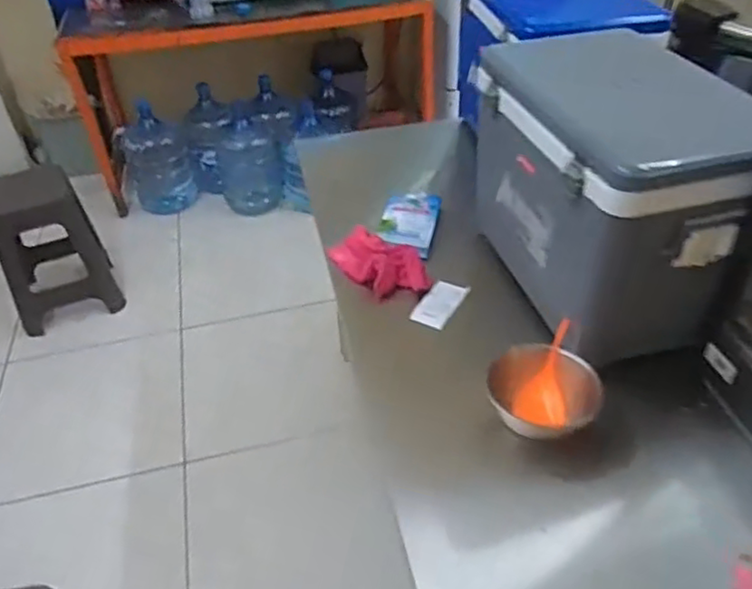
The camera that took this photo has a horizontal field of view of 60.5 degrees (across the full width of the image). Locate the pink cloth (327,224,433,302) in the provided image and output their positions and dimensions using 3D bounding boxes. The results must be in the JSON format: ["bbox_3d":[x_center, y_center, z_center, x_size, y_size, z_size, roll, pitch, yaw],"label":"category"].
[{"bbox_3d":[0.012,-0.068,1.290,0.220,0.054,0.148,15,44,21],"label":"pink cloth"}]

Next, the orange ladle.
[{"bbox_3d":[0.267,0.112,0.986,0.074,0.034,0.181,13,64,18],"label":"orange ladle"}]

